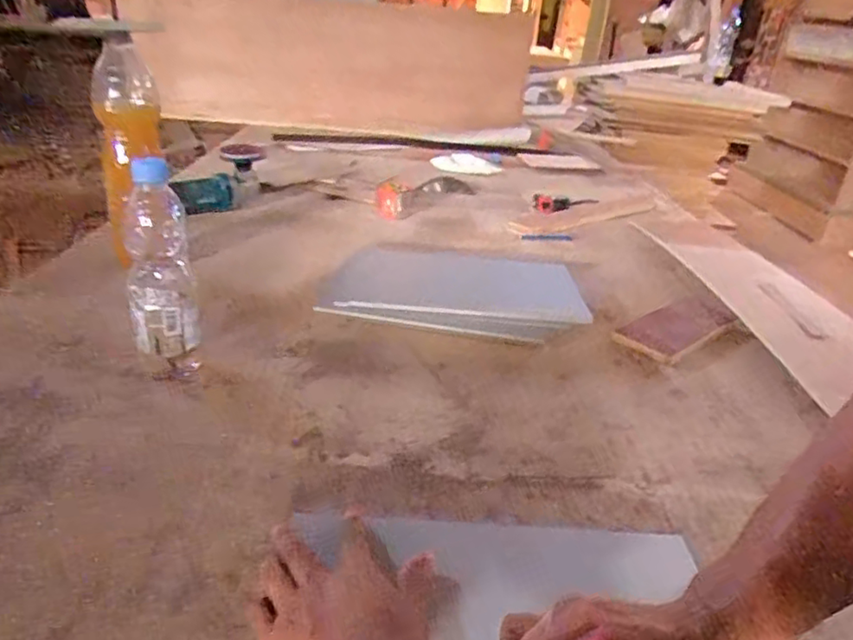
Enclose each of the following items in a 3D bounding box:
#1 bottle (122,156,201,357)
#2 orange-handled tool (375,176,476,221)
[{"bbox_3d":[-0.287,-0.066,0.672,0.064,0.201,0.067,-9,29,-23],"label":"bottle"},{"bbox_3d":[-0.006,-0.297,1.424,0.102,0.045,0.354,19,30,27],"label":"orange-handled tool"}]

